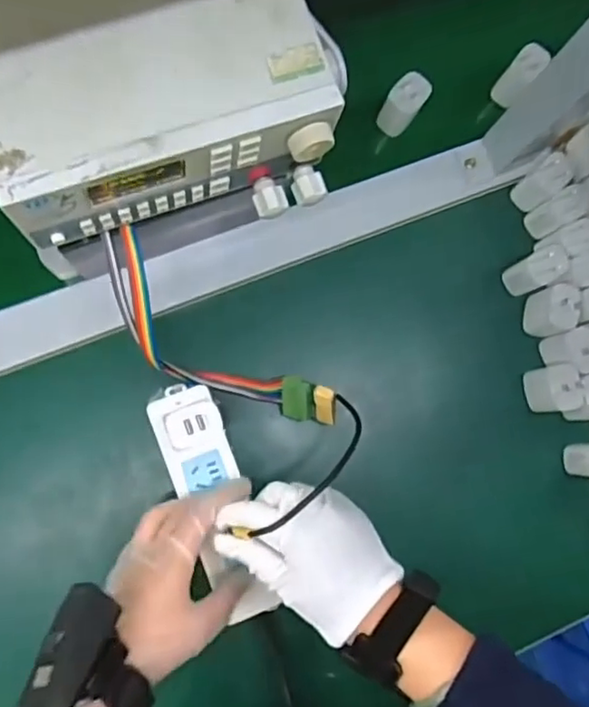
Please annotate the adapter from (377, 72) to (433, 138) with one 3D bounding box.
[{"bbox_3d":[0.104,-0.238,0.602,0.030,0.052,0.040,37,78,-1],"label":"adapter"}]

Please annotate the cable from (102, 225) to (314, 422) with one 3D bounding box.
[{"bbox_3d":[-0.076,-0.007,0.511,0.218,0.074,0.069,40,79,-32],"label":"cable"}]

